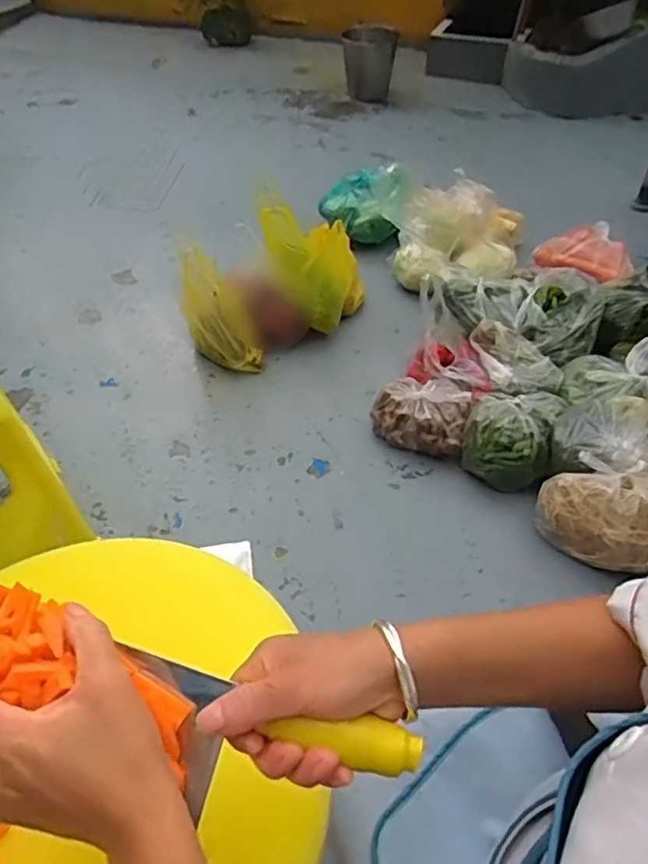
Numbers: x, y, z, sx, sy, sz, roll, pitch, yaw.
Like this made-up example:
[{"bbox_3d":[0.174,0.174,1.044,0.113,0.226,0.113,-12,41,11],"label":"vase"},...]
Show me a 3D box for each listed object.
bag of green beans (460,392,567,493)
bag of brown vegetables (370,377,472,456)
[{"bbox_3d":[0.466,0.008,1.553,0.210,0.168,0.214,18,48,18],"label":"bag of green beans"},{"bbox_3d":[0.258,-0.050,1.652,0.250,0.136,0.173,14,47,14],"label":"bag of brown vegetables"}]

